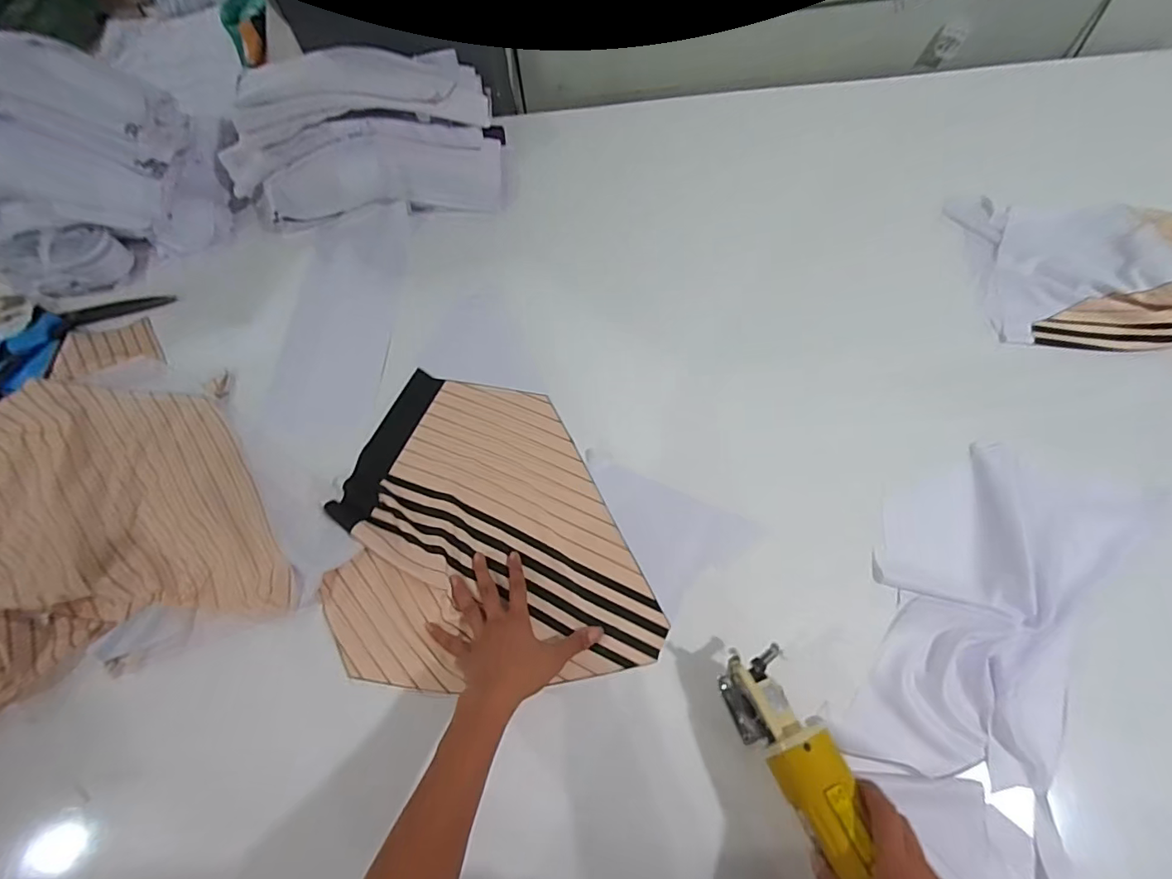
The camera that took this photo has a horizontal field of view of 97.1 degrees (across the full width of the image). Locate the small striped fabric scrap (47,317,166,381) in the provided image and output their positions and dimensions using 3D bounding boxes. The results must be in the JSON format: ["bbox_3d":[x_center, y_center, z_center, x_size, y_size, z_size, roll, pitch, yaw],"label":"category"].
[{"bbox_3d":[-0.707,-0.130,0.765,0.133,0.012,0.096,-17,62,-20],"label":"small striped fabric scrap"}]

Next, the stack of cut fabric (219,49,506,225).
[{"bbox_3d":[-0.368,-0.502,0.841,0.442,0.158,0.265,-11,64,-2],"label":"stack of cut fabric"}]

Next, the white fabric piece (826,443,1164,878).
[{"bbox_3d":[0.426,0.204,0.542,0.237,0.018,0.457,26,68,15],"label":"white fabric piece"}]

